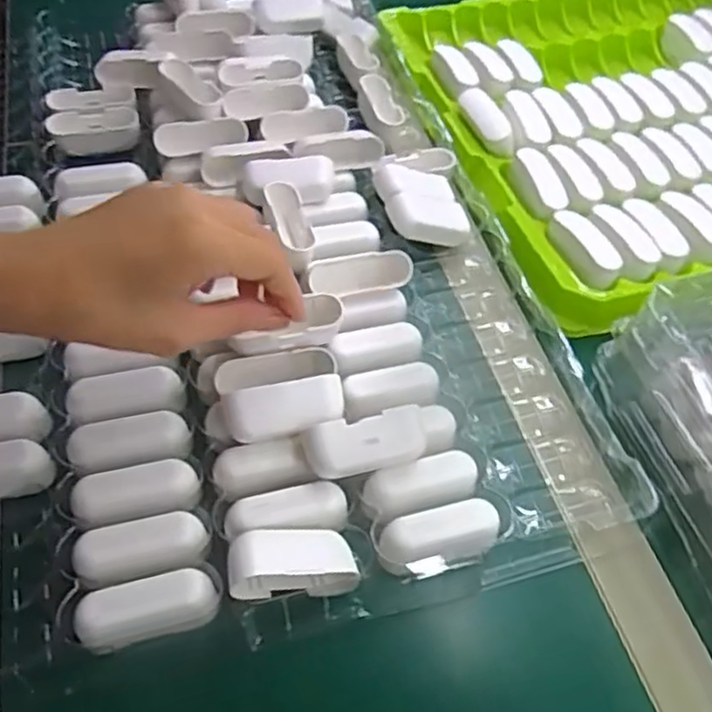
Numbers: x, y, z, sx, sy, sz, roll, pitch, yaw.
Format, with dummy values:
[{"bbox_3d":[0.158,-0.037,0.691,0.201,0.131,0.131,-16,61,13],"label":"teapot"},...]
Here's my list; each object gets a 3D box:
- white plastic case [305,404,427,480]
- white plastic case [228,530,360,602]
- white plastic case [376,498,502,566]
[{"bbox_3d":[0.006,0.047,0.368,0.063,0.020,0.030,-11,90,-7],"label":"white plastic case"},{"bbox_3d":[-0.032,0.101,0.338,0.063,0.023,0.029,7,52,-24],"label":"white plastic case"},{"bbox_3d":[0.043,0.097,0.362,0.064,0.028,0.028,-11,56,-12],"label":"white plastic case"}]

